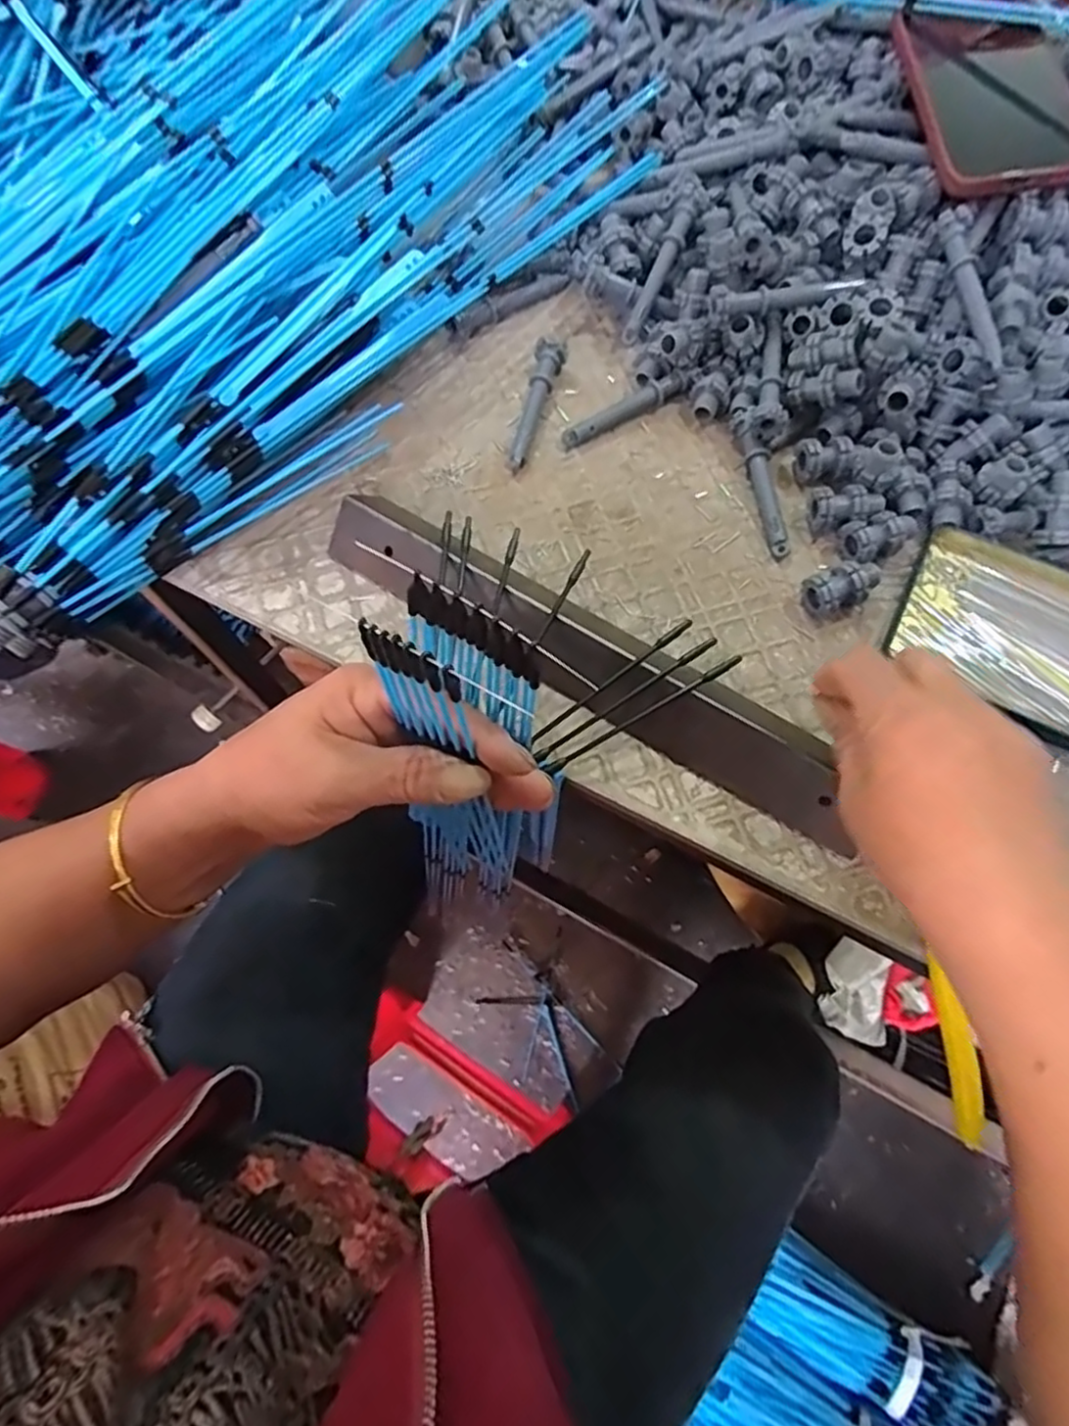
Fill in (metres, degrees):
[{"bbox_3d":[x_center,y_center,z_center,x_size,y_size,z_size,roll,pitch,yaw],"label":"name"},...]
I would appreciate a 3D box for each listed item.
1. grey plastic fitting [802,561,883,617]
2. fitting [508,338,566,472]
[{"bbox_3d":[0.163,-0.065,0.359,0.037,0.021,0.021,-24,69,-8],"label":"grey plastic fitting"},{"bbox_3d":[0.001,-0.188,0.418,0.016,0.017,0.092,12,69,6],"label":"fitting"}]

